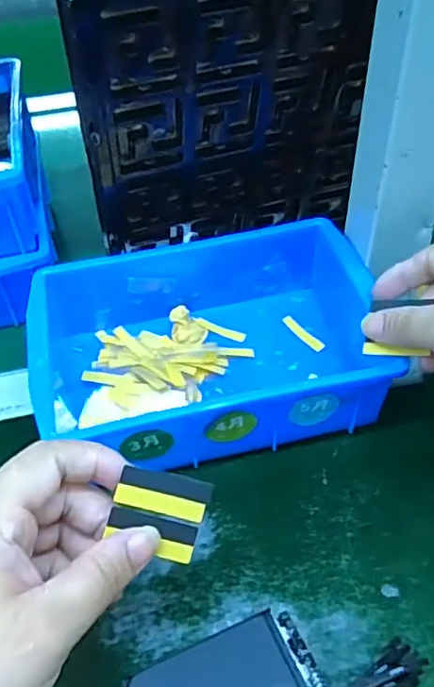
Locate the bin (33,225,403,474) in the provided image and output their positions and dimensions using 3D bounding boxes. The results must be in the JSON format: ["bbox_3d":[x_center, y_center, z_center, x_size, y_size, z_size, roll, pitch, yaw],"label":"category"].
[{"bbox_3d":[-0.007,0.001,0.371,0.198,0.070,0.139,-10,45,-7],"label":"bin"}]

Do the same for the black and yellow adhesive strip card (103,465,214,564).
[{"bbox_3d":[-0.023,0.067,0.235,0.035,0.004,0.032,16,86,-8],"label":"black and yellow adhesive strip card"}]

